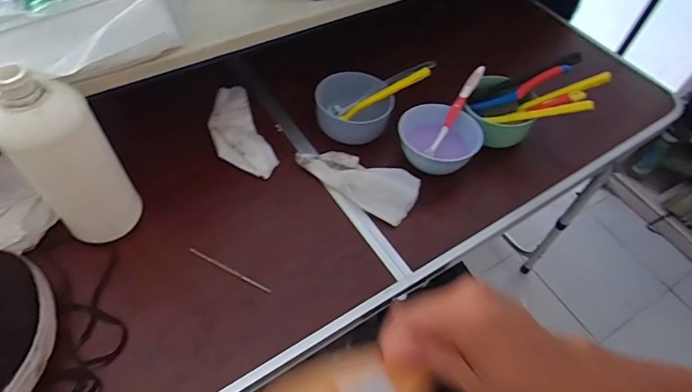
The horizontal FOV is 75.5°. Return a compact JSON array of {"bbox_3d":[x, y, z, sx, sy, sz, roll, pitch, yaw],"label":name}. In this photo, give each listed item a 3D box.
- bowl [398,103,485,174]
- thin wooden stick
[{"bbox_3d":[0.129,-0.078,0.631,0.106,0.047,0.102,2,54,-3],"label":"bowl"},{"bbox_3d":[-0.138,0.088,0.530,0.116,0.007,0.005,26,58,13],"label":"thin wooden stick"}]

